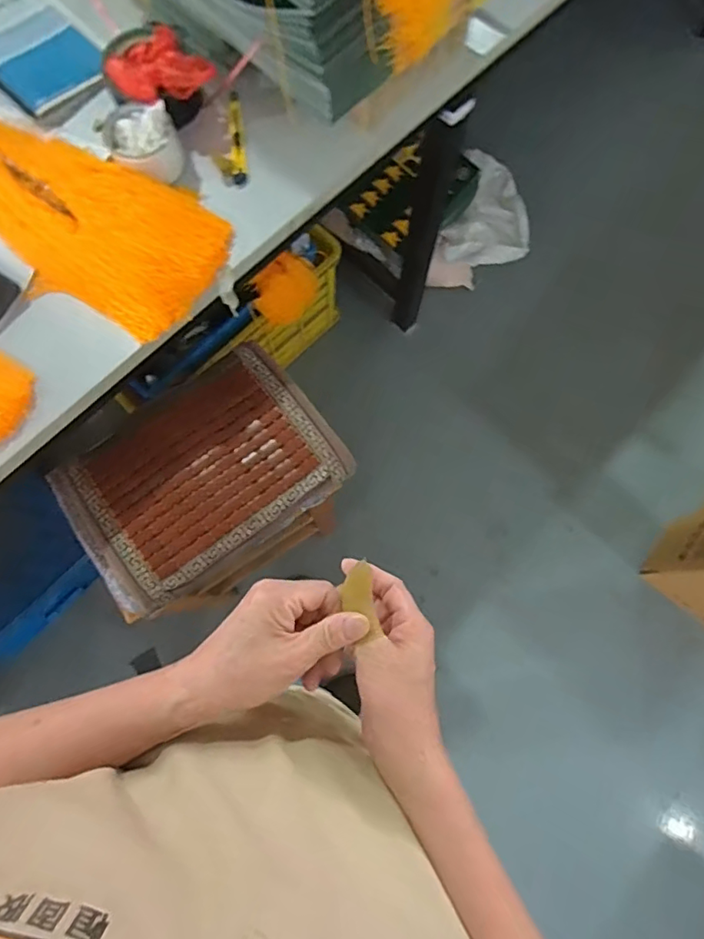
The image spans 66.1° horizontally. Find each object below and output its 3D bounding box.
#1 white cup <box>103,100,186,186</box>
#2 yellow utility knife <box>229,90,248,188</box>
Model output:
[{"bbox_3d":[-0.251,-0.394,0.657,0.081,0.065,0.089,0,78,-1],"label":"white cup"},{"bbox_3d":[-0.150,-0.426,0.698,0.020,0.014,0.130,-7,78,-2],"label":"yellow utility knife"}]

